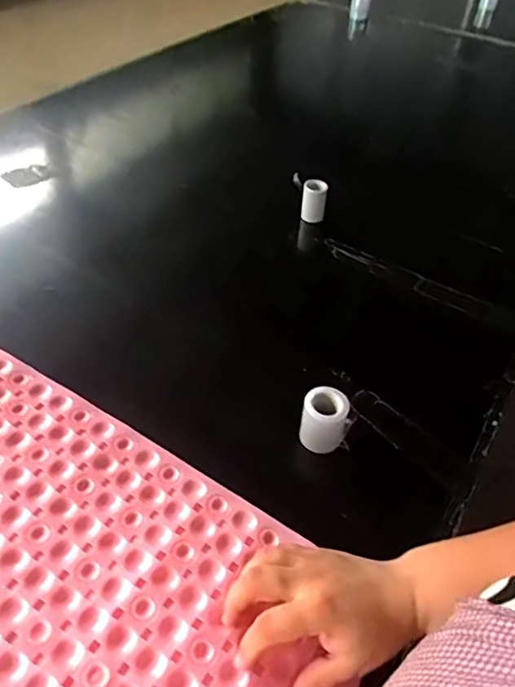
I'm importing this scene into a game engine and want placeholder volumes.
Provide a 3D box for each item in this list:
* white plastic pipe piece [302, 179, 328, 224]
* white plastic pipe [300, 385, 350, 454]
[{"bbox_3d":[0.104,-0.260,0.984,0.044,0.070,0.039,8,45,5],"label":"white plastic pipe piece"},{"bbox_3d":[0.076,0.090,0.622,0.049,0.067,0.048,7,45,4],"label":"white plastic pipe"}]

